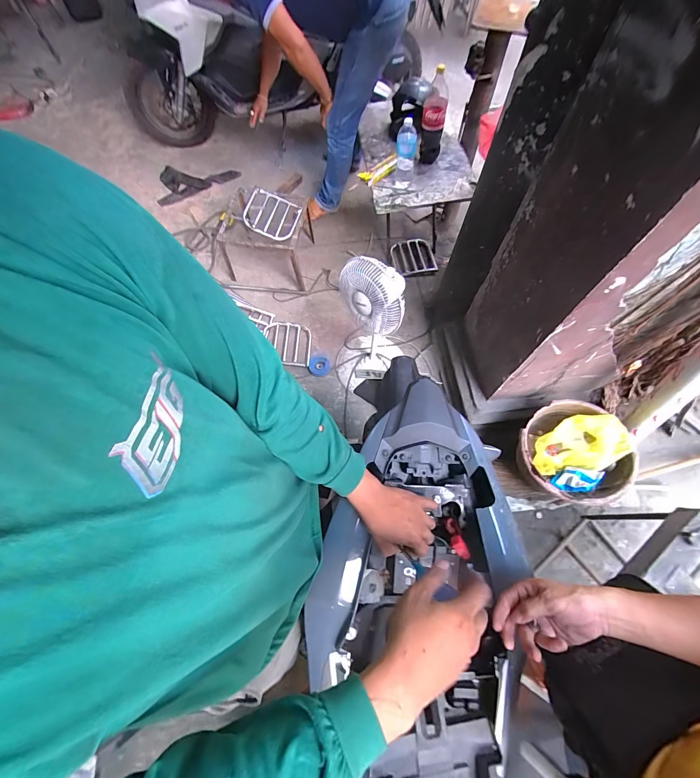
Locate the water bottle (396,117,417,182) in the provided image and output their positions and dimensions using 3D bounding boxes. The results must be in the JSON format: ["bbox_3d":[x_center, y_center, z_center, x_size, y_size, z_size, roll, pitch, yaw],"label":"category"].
[{"bbox_3d":[0.229,-0.985,1.387,0.083,0.201,0.068,8,67,4],"label":"water bottle"}]

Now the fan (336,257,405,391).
[{"bbox_3d":[0.064,-0.263,1.352,0.256,0.676,0.288,4,66,2],"label":"fan"}]

